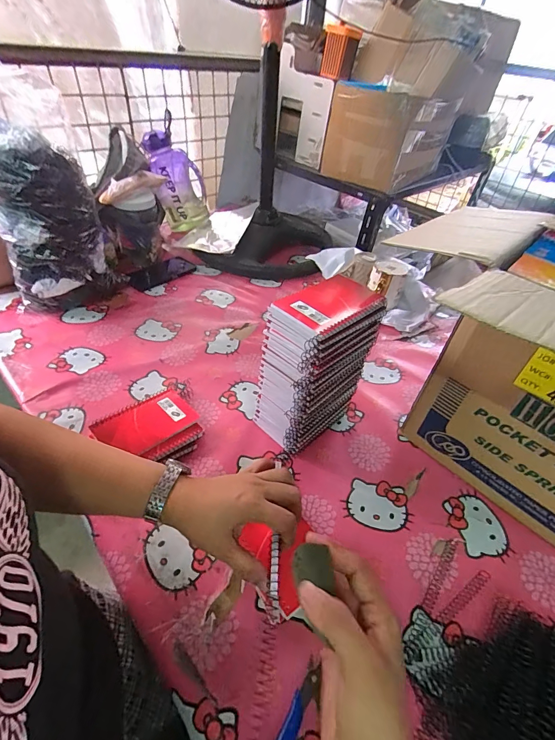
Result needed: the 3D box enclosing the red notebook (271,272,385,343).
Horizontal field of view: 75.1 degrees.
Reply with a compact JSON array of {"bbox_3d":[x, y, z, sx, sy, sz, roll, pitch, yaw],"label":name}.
[{"bbox_3d":[0.068,-0.084,0.447,0.127,0.010,0.088,-30,54,-32],"label":"red notebook"}]

